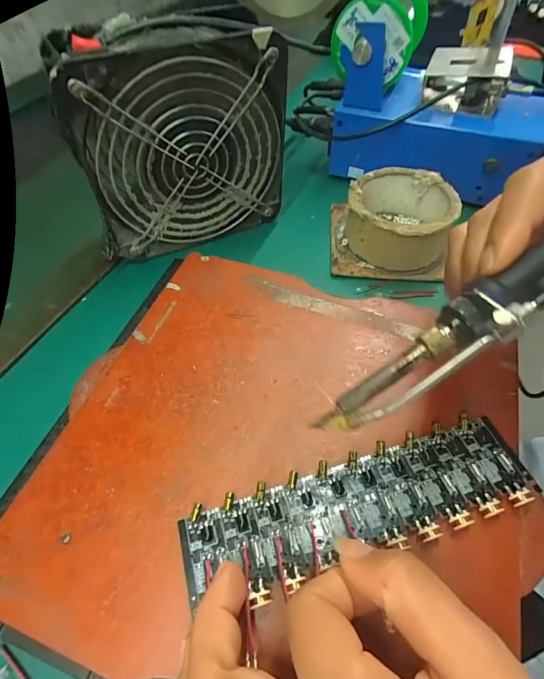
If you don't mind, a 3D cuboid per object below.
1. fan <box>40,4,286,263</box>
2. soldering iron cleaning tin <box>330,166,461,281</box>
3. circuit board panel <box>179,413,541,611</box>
[{"bbox_3d":[-0.066,-0.145,0.289,0.152,0.150,0.048,-22,55,-12],"label":"fan"},{"bbox_3d":[0.103,-0.099,0.325,0.099,0.054,0.091,2,54,6],"label":"soldering iron cleaning tin"},{"bbox_3d":[0.041,0.076,0.177,0.162,0.006,0.043,-14,57,-8],"label":"circuit board panel"}]

